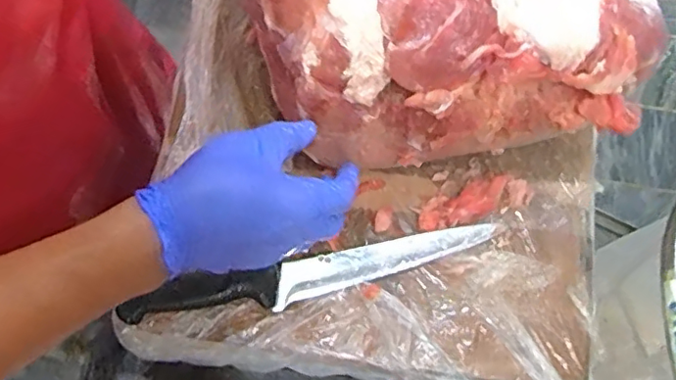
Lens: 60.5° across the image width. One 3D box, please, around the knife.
[{"bbox_3d":[-0.022,0.072,0.492,0.313,0.031,0.037,-12,74,-3],"label":"knife"}]

